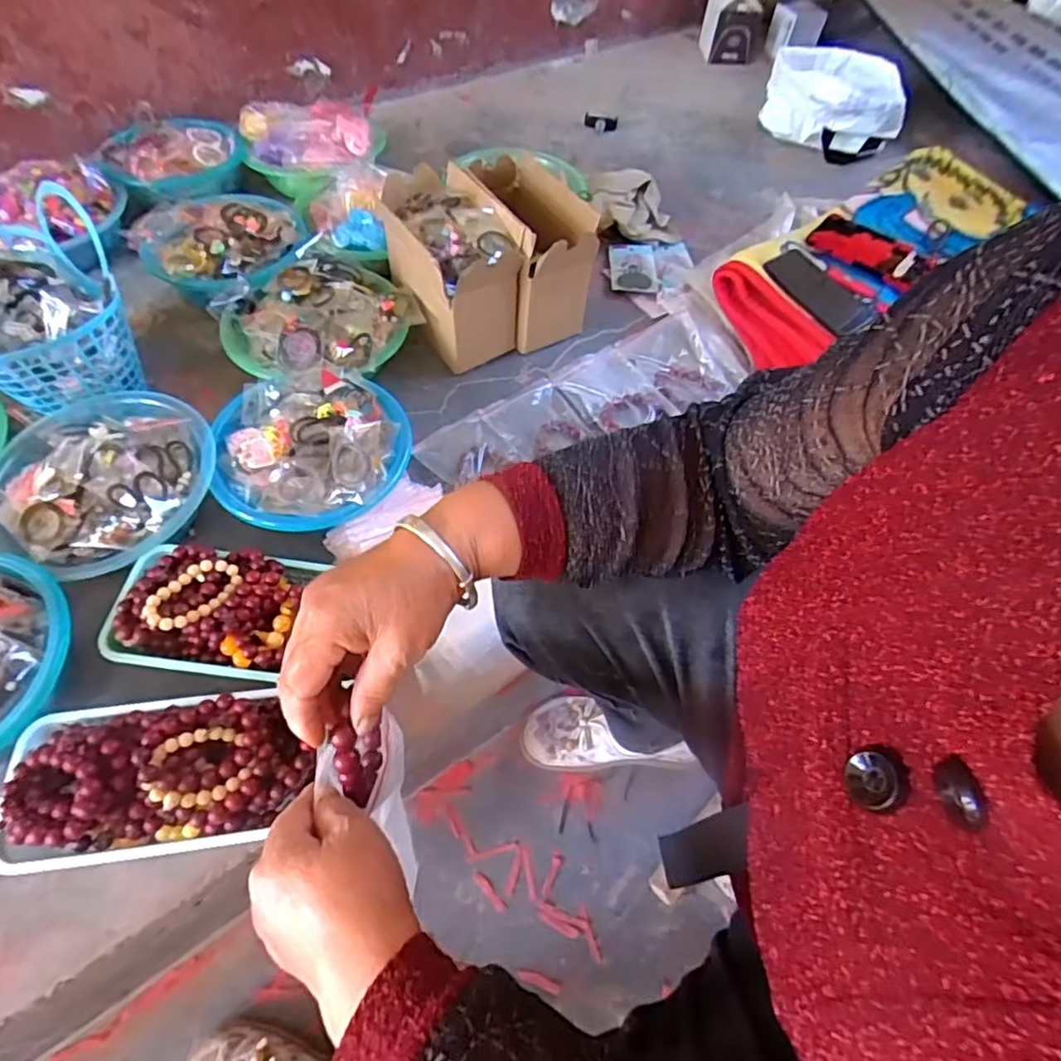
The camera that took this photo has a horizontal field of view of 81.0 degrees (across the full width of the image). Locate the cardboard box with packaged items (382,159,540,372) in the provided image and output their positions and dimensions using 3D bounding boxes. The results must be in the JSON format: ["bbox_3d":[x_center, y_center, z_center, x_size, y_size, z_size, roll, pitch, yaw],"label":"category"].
[{"bbox_3d":[-0.114,-0.367,0.870,0.127,0.166,0.219,-25,62,-20],"label":"cardboard box with packaged items"}]

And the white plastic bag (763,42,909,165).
[{"bbox_3d":[0.616,-0.871,1.281,0.259,0.144,0.197,16,57,5],"label":"white plastic bag"}]

